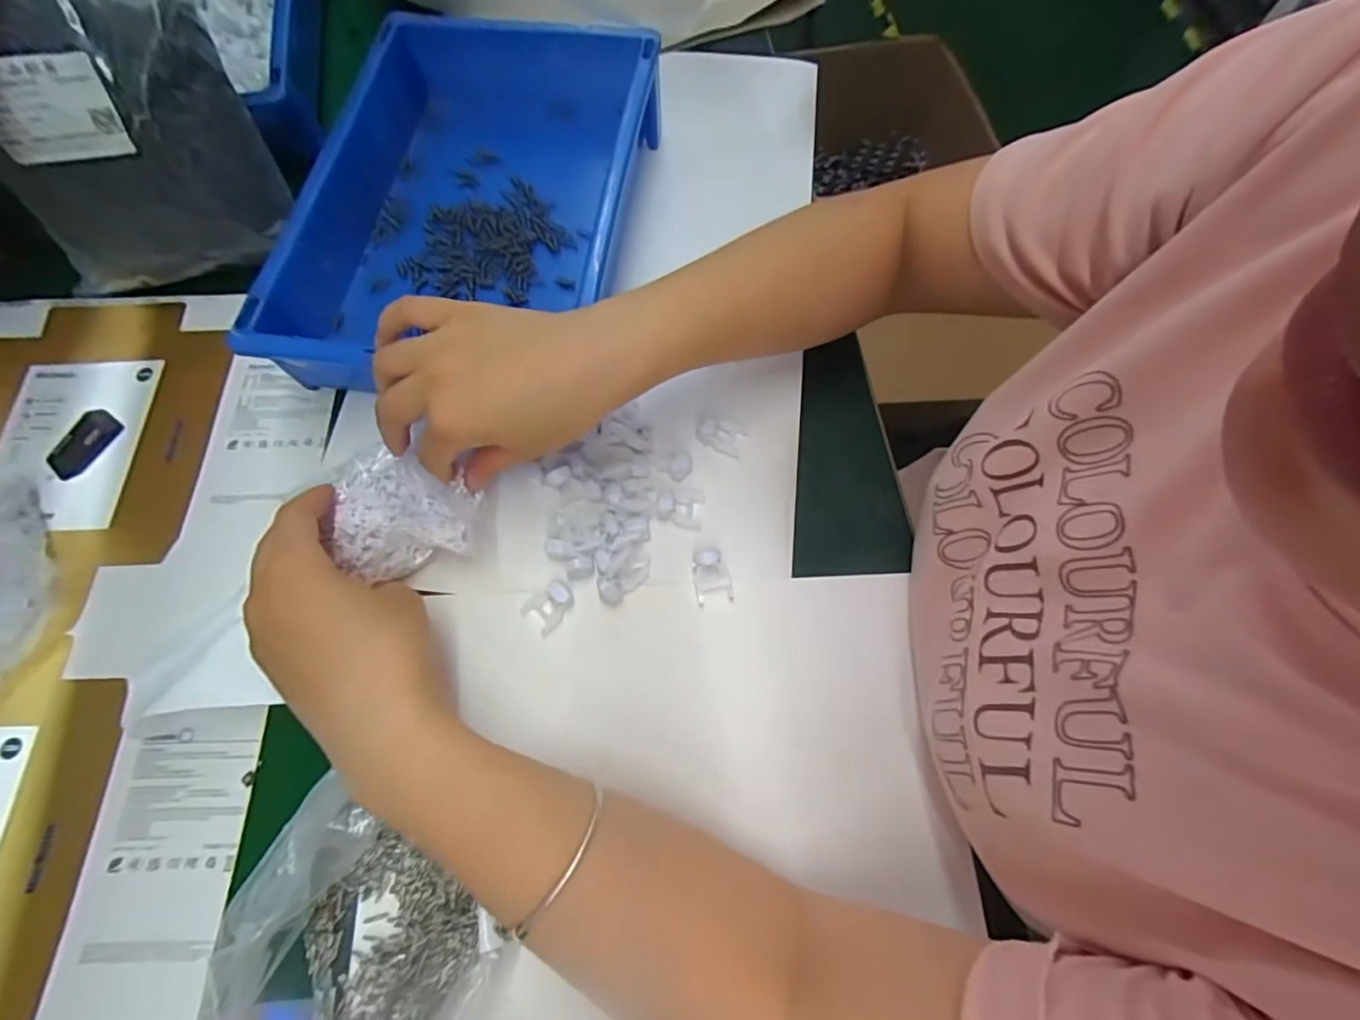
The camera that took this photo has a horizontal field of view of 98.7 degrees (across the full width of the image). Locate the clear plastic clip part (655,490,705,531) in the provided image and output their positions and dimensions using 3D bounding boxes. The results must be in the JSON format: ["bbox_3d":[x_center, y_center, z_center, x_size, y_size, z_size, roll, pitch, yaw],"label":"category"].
[{"bbox_3d":[0.000,-0.001,0.357,0.027,0.011,0.021,7,69,5],"label":"clear plastic clip part"}]

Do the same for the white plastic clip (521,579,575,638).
[{"bbox_3d":[-0.076,0.054,0.336,0.029,0.012,0.023,-42,73,-13],"label":"white plastic clip"}]

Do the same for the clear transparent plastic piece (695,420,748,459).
[{"bbox_3d":[0.026,-0.049,0.376,0.031,0.011,0.021,21,71,10],"label":"clear transparent plastic piece"}]

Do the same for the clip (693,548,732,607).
[{"bbox_3d":[0.018,0.039,0.342,0.020,0.011,0.031,-14,68,-3],"label":"clip"}]

